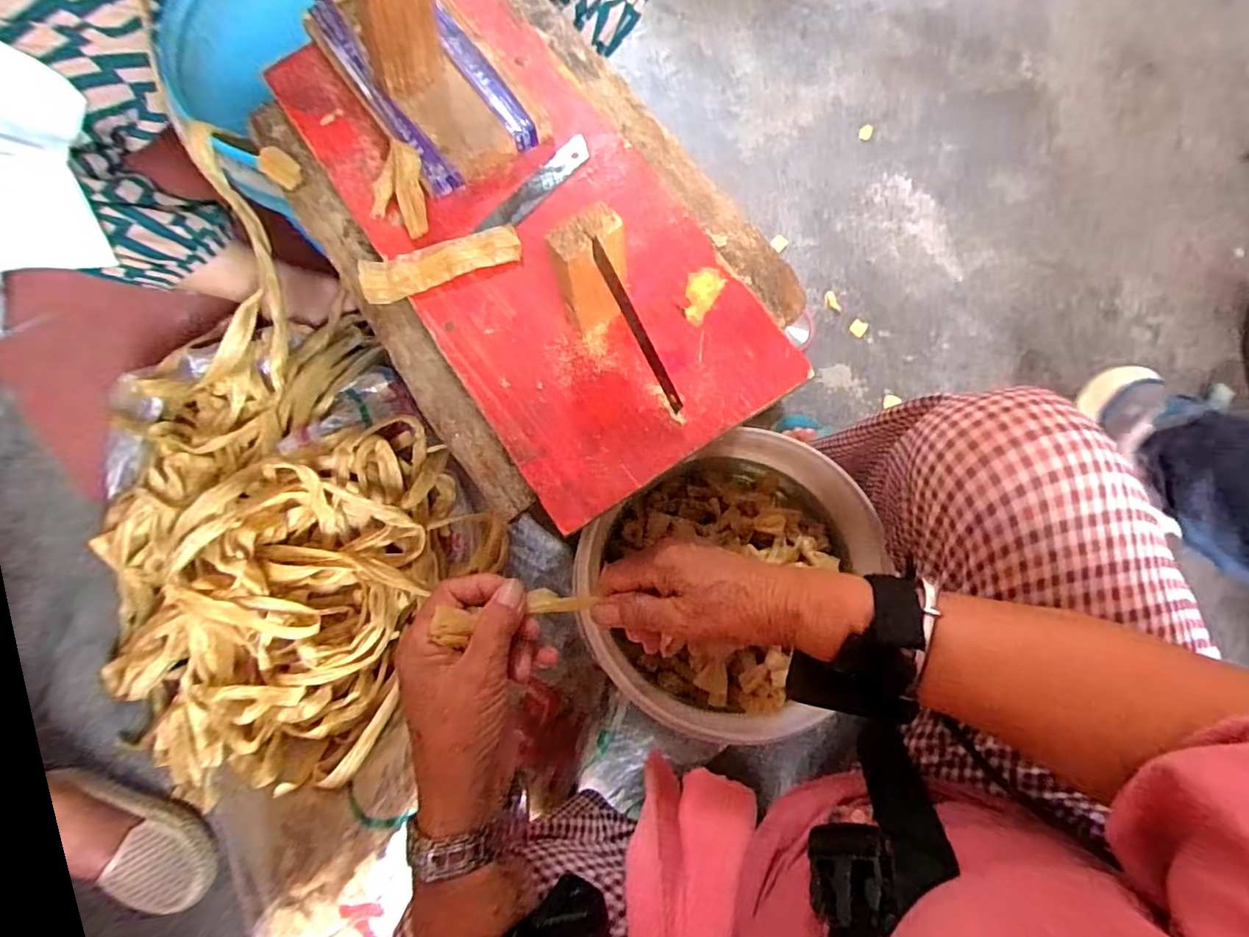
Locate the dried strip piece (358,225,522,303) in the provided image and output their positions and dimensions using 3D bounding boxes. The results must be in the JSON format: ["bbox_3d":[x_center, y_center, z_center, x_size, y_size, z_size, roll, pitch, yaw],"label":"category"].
[{"bbox_3d":[-0.110,-0.123,0.342,0.093,0.011,0.028,-17,76,-3],"label":"dried strip piece"}]

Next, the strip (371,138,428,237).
[{"bbox_3d":[-0.137,-0.166,0.347,0.035,0.004,0.054,0,98,20],"label":"strip"}]

